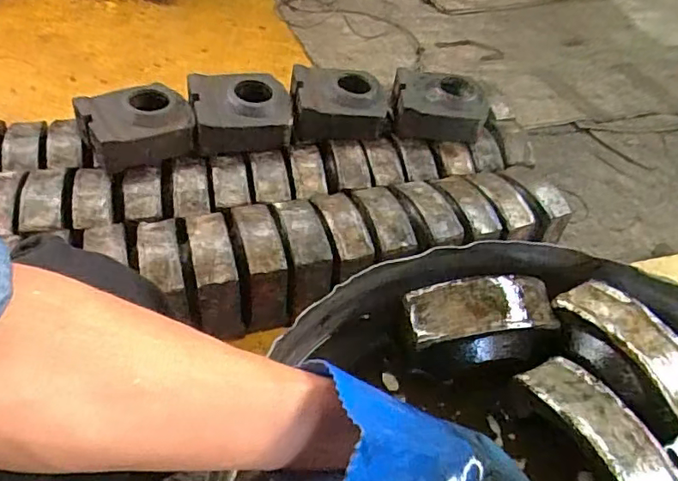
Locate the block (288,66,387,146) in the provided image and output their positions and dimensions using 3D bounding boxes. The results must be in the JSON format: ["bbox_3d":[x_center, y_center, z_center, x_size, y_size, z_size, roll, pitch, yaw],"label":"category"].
[{"bbox_3d":[0.002,-0.274,1.126,0.193,0.088,0.141,0,45,-6],"label":"block"}]

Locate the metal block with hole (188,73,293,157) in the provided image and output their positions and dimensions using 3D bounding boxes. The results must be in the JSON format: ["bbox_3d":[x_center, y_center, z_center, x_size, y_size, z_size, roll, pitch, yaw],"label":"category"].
[{"bbox_3d":[-0.190,-0.245,1.081,0.189,0.090,0.156,-2,45,-8],"label":"metal block with hole"}]

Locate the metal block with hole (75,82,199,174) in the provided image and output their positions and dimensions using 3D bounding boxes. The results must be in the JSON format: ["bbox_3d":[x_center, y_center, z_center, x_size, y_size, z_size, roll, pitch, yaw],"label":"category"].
[{"bbox_3d":[-0.367,-0.217,1.018,0.184,0.084,0.144,-20,50,-24],"label":"metal block with hole"}]

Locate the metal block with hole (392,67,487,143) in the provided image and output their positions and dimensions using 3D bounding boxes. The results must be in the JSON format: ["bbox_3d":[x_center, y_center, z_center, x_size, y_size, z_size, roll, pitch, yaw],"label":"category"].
[{"bbox_3d":[0.206,-0.280,1.153,0.188,0.078,0.146,6,45,0],"label":"metal block with hole"}]

